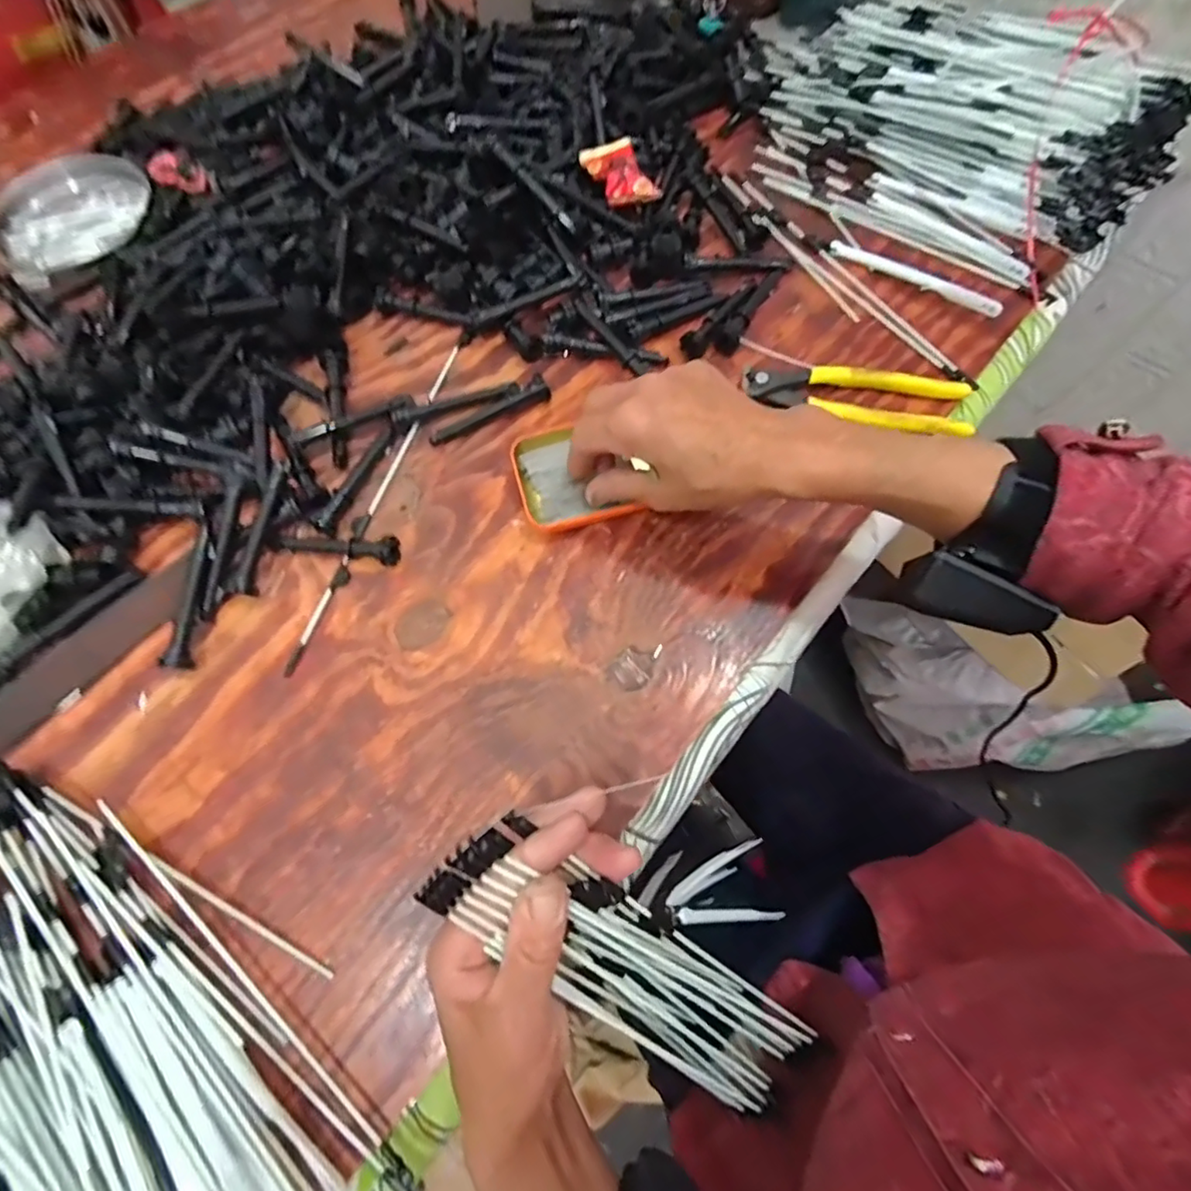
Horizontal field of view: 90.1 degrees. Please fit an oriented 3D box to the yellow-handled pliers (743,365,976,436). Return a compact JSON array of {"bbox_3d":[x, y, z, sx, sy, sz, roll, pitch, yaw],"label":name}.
[{"bbox_3d":[0.193,-0.143,0.434,0.154,0.015,0.047,7,69,5],"label":"yellow-handled pliers"}]

